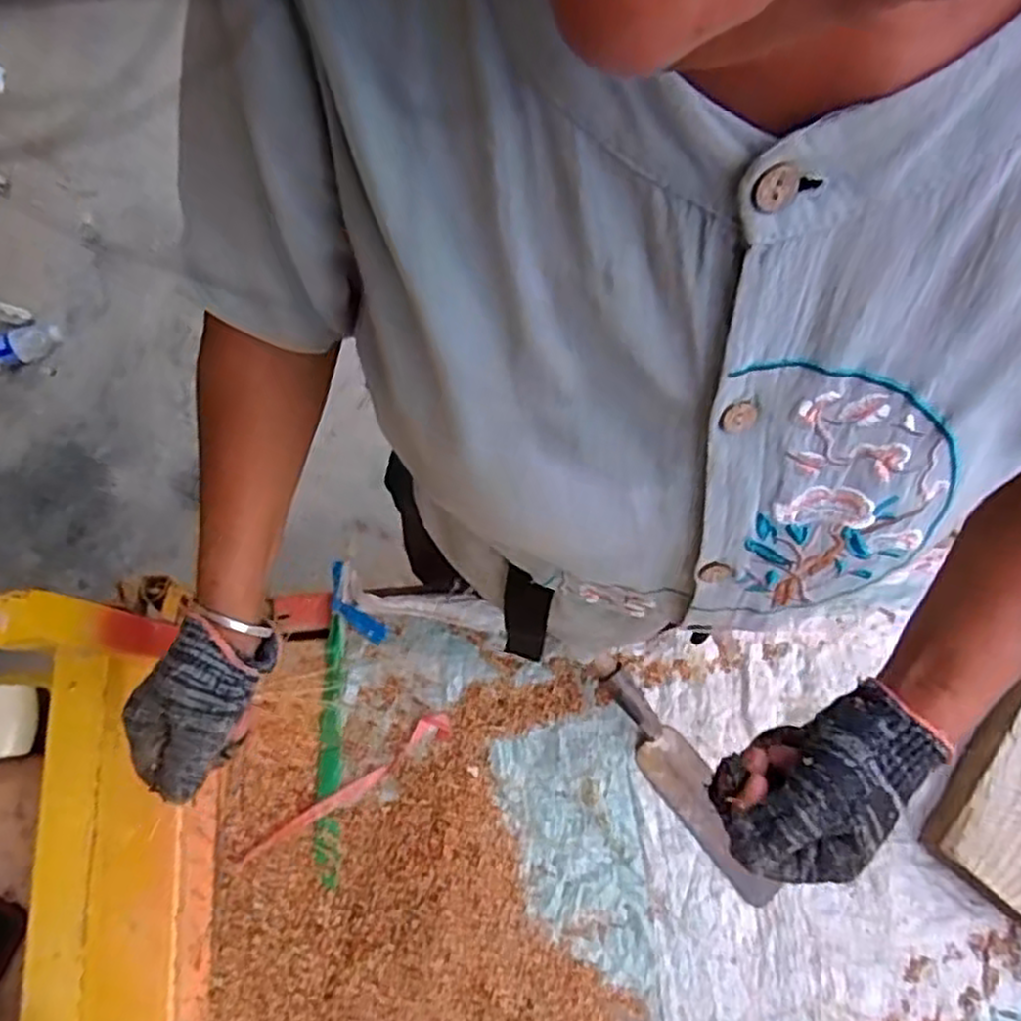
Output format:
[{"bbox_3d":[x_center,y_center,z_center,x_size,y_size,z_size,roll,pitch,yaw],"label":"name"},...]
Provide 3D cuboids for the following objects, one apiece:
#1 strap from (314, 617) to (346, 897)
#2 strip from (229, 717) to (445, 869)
[{"bbox_3d":[-0.184,0.240,0.760,0.024,0.005,0.258,-1,73,-1],"label":"strap"},{"bbox_3d":[-0.168,0.279,0.747,0.243,0.007,0.029,-32,76,-10],"label":"strip"}]

